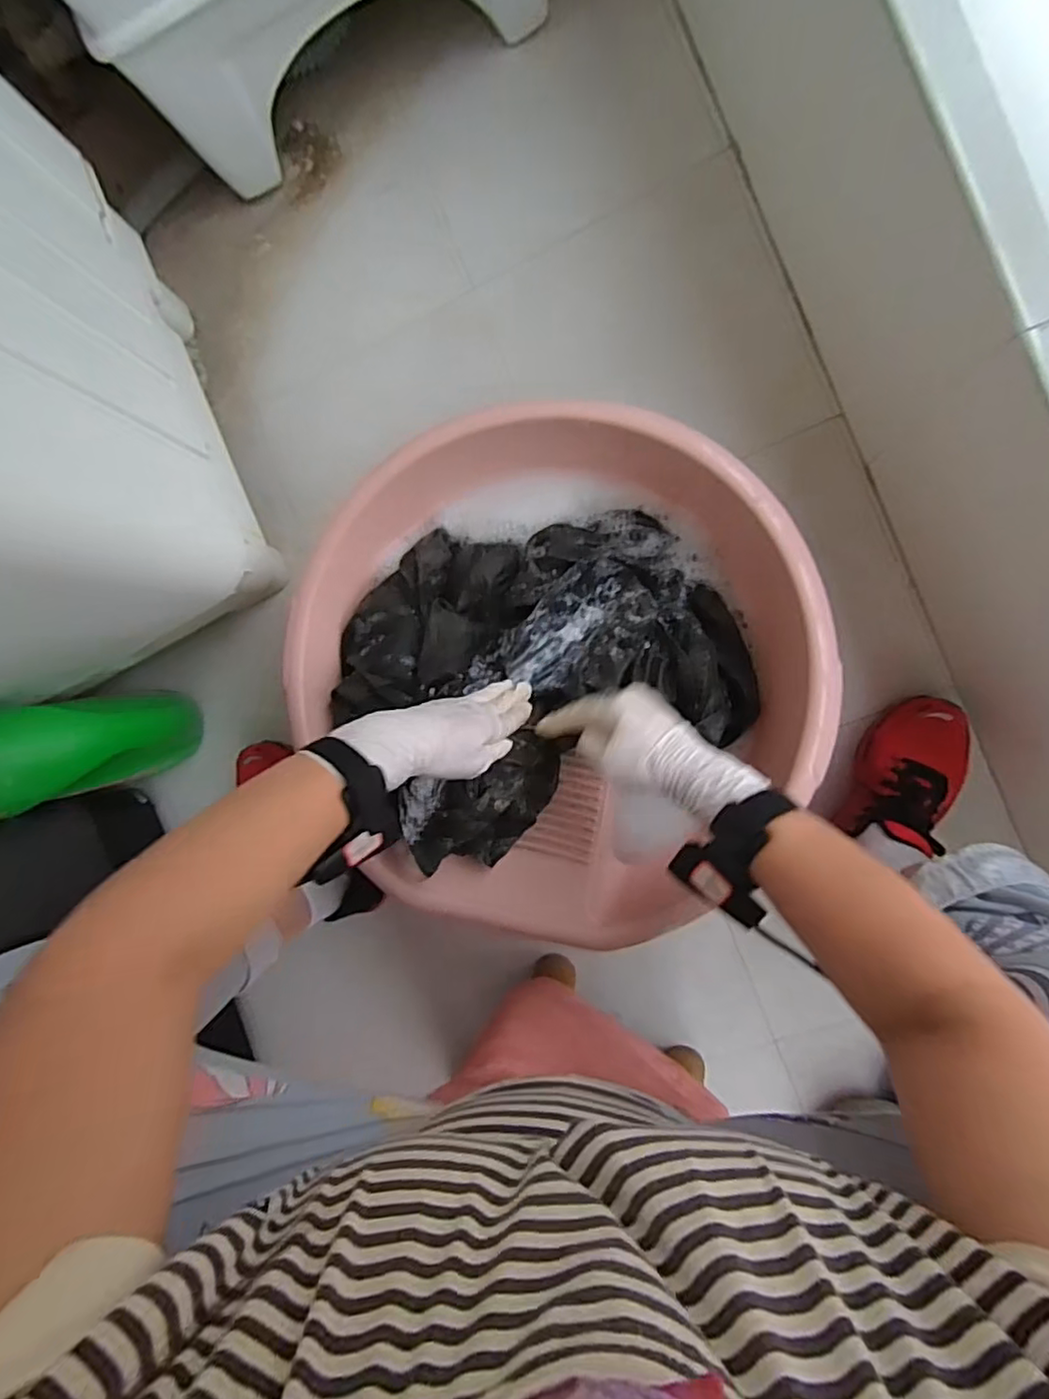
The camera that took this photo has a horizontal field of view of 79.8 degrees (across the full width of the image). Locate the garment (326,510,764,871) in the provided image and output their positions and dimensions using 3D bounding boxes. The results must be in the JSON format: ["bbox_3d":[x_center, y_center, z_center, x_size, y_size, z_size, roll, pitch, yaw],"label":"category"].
[{"bbox_3d":[0.006,-0.037,0.555,0.341,0.111,0.275,-27,88,10],"label":"garment"}]

